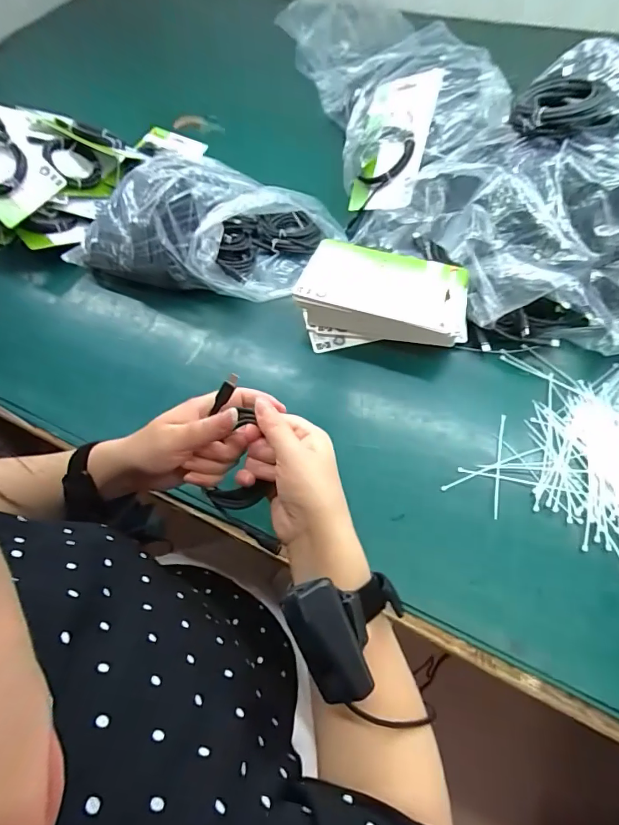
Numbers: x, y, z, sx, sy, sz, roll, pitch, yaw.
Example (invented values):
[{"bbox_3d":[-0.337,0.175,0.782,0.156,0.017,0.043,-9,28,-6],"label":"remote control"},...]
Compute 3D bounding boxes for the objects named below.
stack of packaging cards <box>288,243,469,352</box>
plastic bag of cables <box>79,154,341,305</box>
[{"bbox_3d":[0.086,-0.142,0.527,0.202,0.058,0.142,4,60,7],"label":"stack of packaging cards"},{"bbox_3d":[-0.141,-0.236,0.569,0.321,0.102,0.160,10,61,10],"label":"plastic bag of cables"}]

